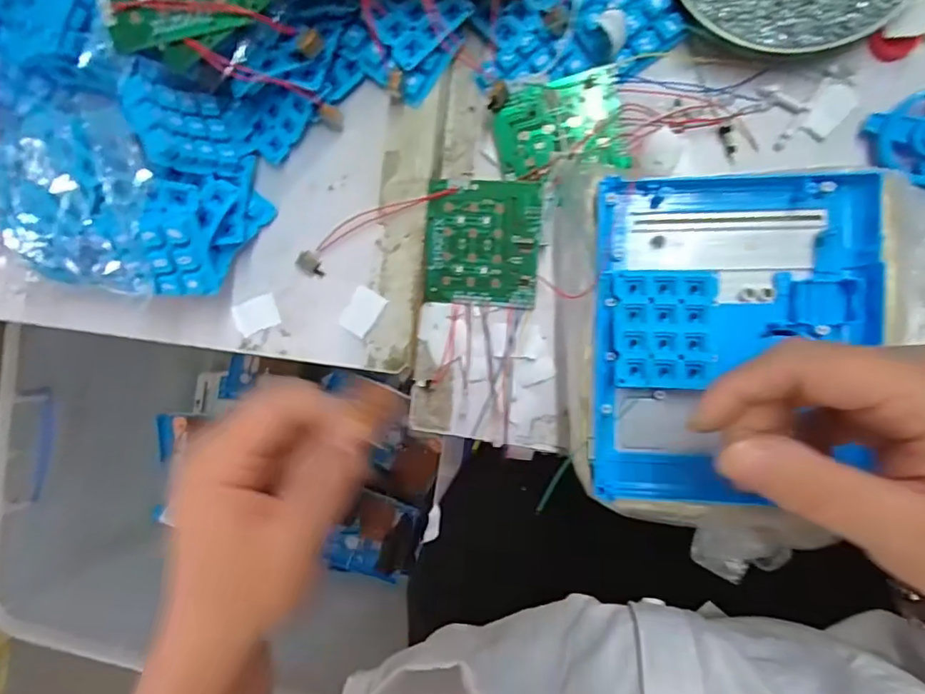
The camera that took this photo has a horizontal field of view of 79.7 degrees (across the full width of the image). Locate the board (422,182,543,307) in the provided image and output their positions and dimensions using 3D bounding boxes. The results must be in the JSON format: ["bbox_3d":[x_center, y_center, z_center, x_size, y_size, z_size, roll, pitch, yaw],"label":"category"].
[{"bbox_3d":[0.012,-0.061,0.330,0.066,0.004,0.072,5,105,12],"label":"board"}]

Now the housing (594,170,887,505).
[{"bbox_3d":[0.137,-0.004,0.283,0.127,0.018,0.163,1,92,10],"label":"housing"}]

